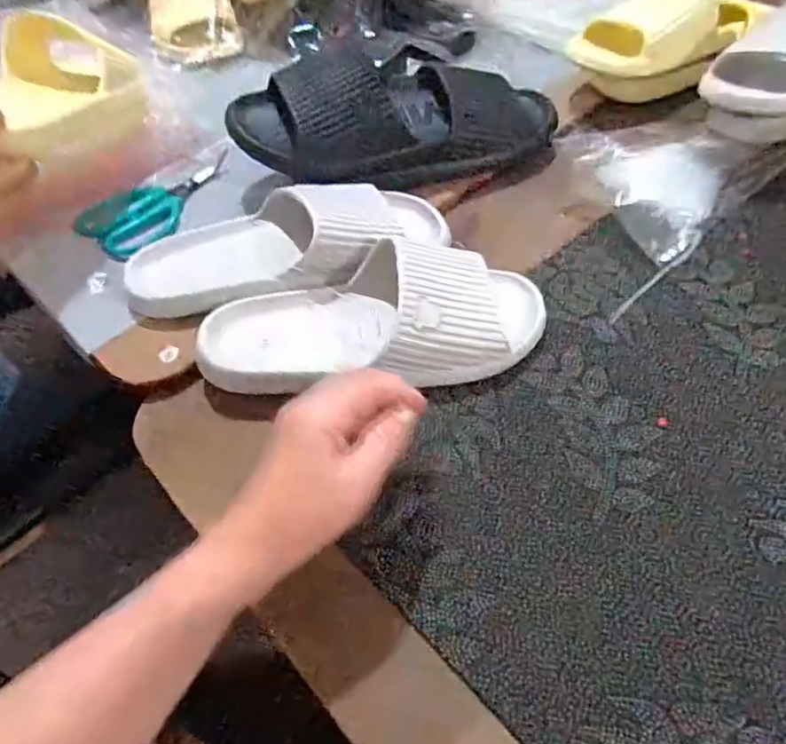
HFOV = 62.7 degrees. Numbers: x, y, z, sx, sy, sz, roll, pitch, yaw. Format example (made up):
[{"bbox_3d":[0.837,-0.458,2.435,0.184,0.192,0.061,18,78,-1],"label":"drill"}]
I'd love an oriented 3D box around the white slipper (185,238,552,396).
[{"bbox_3d":[-0.013,-0.039,0.470,0.243,0.066,0.103,-6,51,-1],"label":"white slipper"}]

